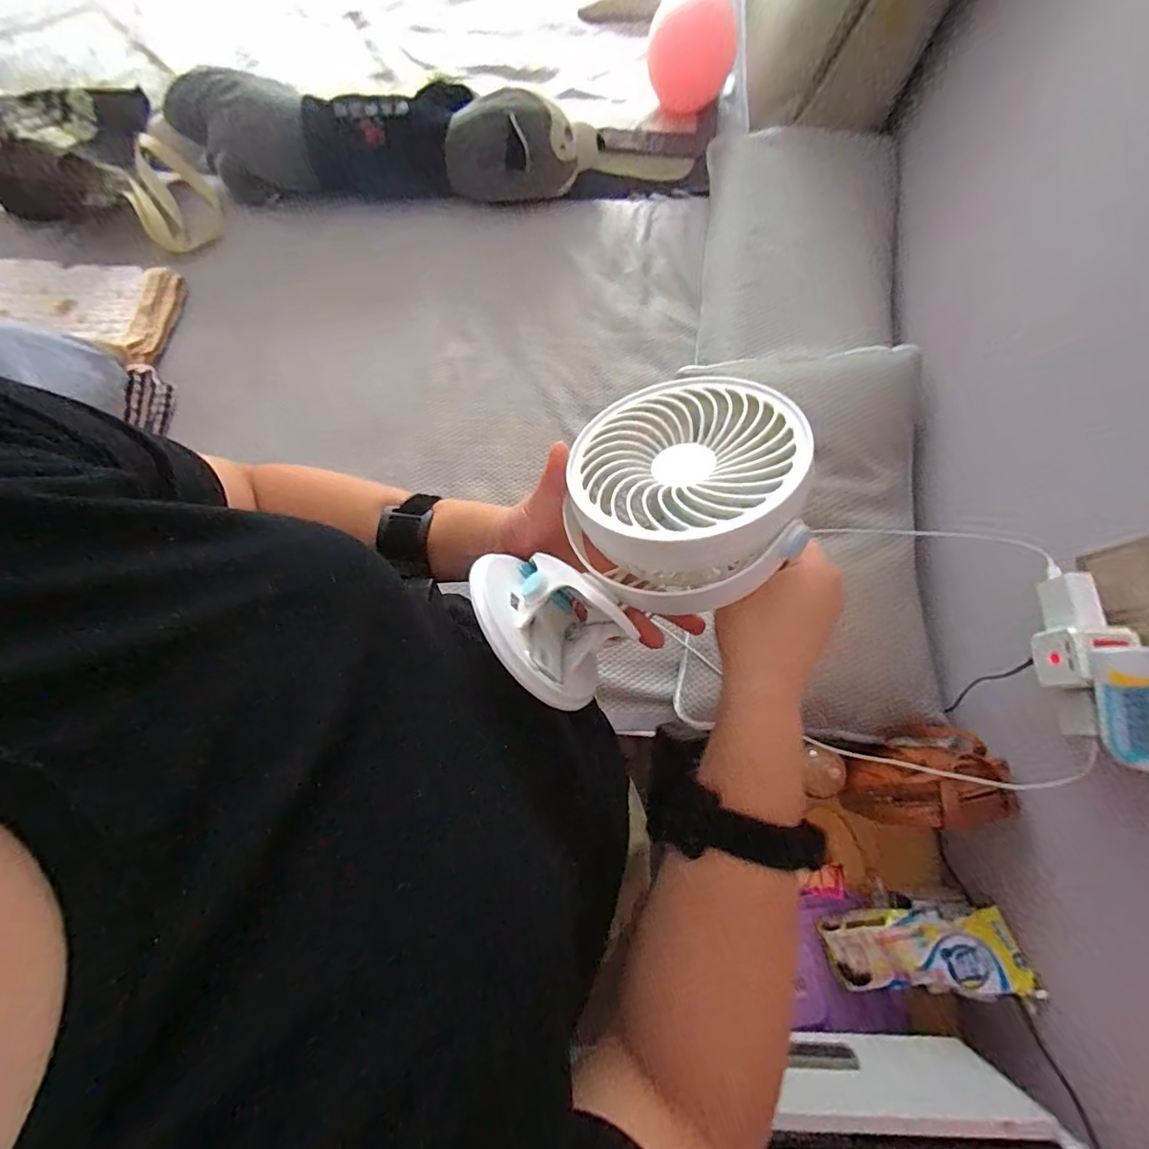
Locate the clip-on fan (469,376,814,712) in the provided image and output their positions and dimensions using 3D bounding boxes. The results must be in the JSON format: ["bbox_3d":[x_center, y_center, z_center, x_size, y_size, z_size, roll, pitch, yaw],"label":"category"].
[{"bbox_3d":[0.038,-0.021,0.301,0.198,0.097,0.146,-22,49,0],"label":"clip-on fan"}]

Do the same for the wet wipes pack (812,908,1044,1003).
[{"bbox_3d":[0.466,0.511,0.679,0.236,0.044,0.098,-14,73,21],"label":"wet wipes pack"}]

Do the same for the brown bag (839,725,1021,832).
[{"bbox_3d":[0.477,0.280,0.683,0.184,0.121,0.115,-14,75,-5],"label":"brown bag"}]

